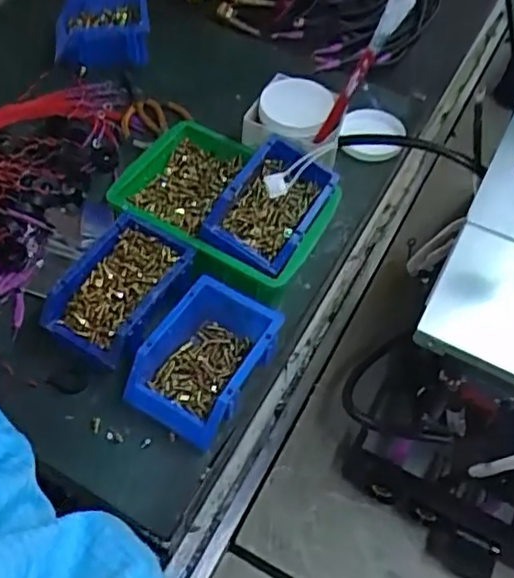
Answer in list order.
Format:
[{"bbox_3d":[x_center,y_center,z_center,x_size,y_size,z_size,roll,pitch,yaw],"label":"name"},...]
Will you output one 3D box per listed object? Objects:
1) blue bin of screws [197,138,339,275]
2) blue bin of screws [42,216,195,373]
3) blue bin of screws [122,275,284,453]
[{"bbox_3d":[0.020,-0.101,0.742,0.109,0.057,0.170,25,57,14],"label":"blue bin of screws"},{"bbox_3d":[-0.156,0.005,0.710,0.111,0.067,0.161,26,57,15],"label":"blue bin of screws"},{"bbox_3d":[-0.055,0.078,0.666,0.113,0.063,0.156,28,57,15],"label":"blue bin of screws"}]

